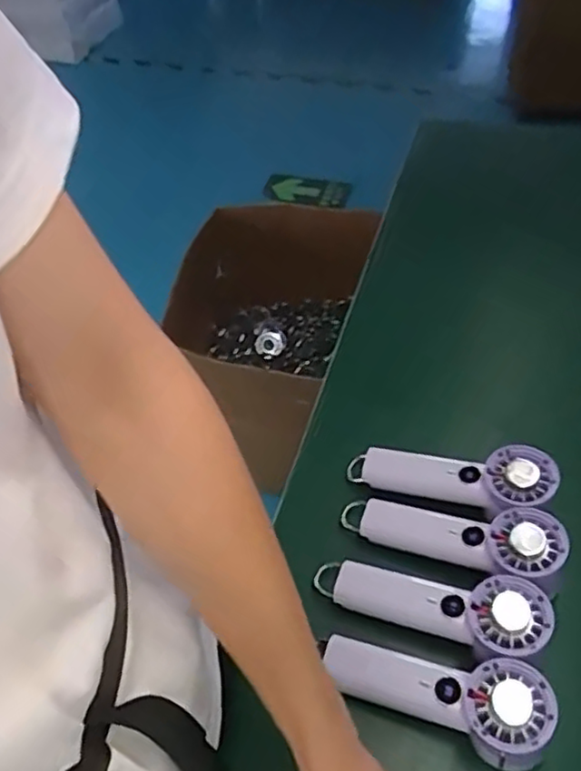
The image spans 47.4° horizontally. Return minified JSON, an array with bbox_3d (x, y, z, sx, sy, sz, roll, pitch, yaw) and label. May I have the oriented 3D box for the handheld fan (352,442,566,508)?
[{"bbox_3d":[0.147,0.084,0.619,0.187,0.029,0.055,0,49,23],"label":"handheld fan"}]

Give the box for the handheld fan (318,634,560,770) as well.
[{"bbox_3d":[0.109,0.228,0.504,0.168,0.052,0.058,16,53,17],"label":"handheld fan"}]

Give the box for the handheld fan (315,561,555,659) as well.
[{"bbox_3d":[0.114,0.178,0.544,0.185,0.031,0.056,3,49,25],"label":"handheld fan"}]

